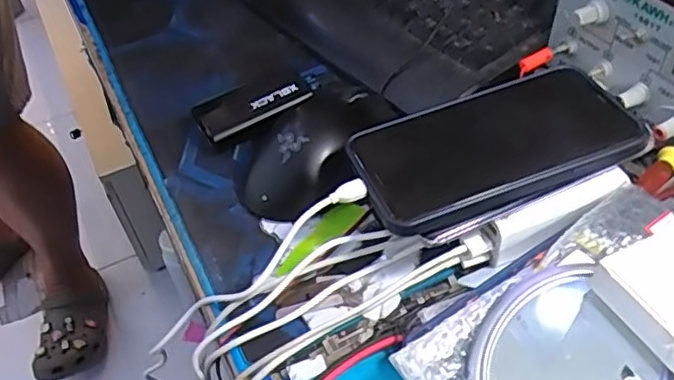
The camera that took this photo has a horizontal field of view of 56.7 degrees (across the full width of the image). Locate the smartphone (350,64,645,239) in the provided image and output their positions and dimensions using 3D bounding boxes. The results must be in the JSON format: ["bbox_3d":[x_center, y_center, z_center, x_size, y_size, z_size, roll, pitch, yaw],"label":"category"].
[{"bbox_3d":[0.088,-0.029,0.363,0.155,0.016,0.083,-18,48,-11],"label":"smartphone"}]

